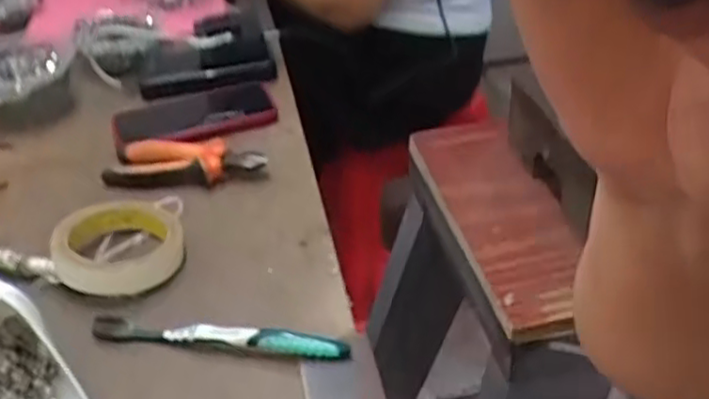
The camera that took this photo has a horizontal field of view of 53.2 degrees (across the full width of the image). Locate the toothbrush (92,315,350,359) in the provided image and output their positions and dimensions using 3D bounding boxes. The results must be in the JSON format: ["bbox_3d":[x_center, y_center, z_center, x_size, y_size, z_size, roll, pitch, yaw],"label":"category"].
[{"bbox_3d":[-0.096,0.095,0.491,0.185,0.020,0.011,4,37,11],"label":"toothbrush"}]

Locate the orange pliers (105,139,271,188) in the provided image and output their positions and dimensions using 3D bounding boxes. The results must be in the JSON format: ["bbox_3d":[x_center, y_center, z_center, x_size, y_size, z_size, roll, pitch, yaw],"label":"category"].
[{"bbox_3d":[-0.161,-0.036,0.660,0.148,0.029,0.047,2,37,8],"label":"orange pliers"}]

